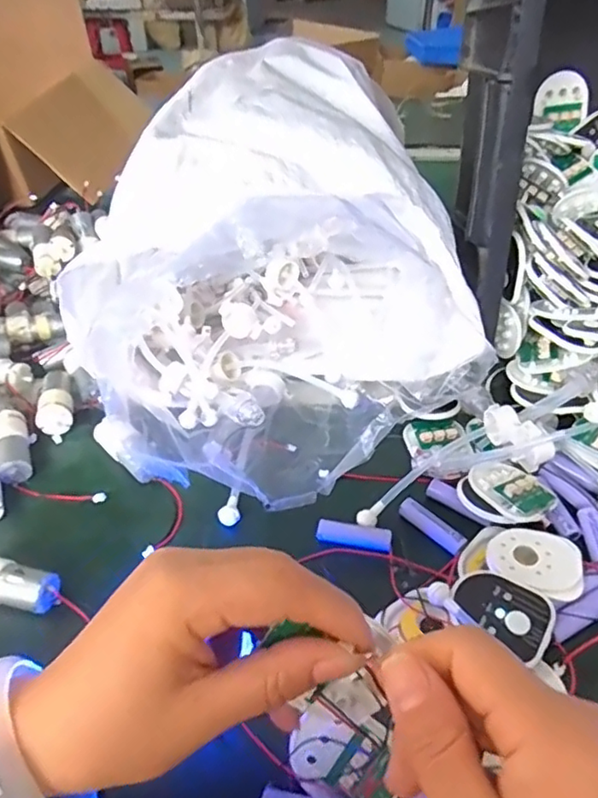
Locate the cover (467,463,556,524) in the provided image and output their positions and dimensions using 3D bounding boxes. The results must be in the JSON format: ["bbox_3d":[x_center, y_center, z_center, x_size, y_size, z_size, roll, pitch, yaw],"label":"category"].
[{"bbox_3d":[0.150,0.061,0.412,0.042,0.011,0.051,-17,43,-19],"label":"cover"}]

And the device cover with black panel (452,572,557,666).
[{"bbox_3d":[0.124,0.126,0.353,0.058,0.011,0.040,33,50,33],"label":"device cover with black panel"}]

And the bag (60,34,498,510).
[{"bbox_3d":[-0.026,-0.145,0.527,0.334,0.168,0.445,-10,45,-11],"label":"bag"}]

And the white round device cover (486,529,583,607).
[{"bbox_3d":[0.154,0.101,0.373,0.057,0.004,0.046,28,48,29],"label":"white round device cover"}]

